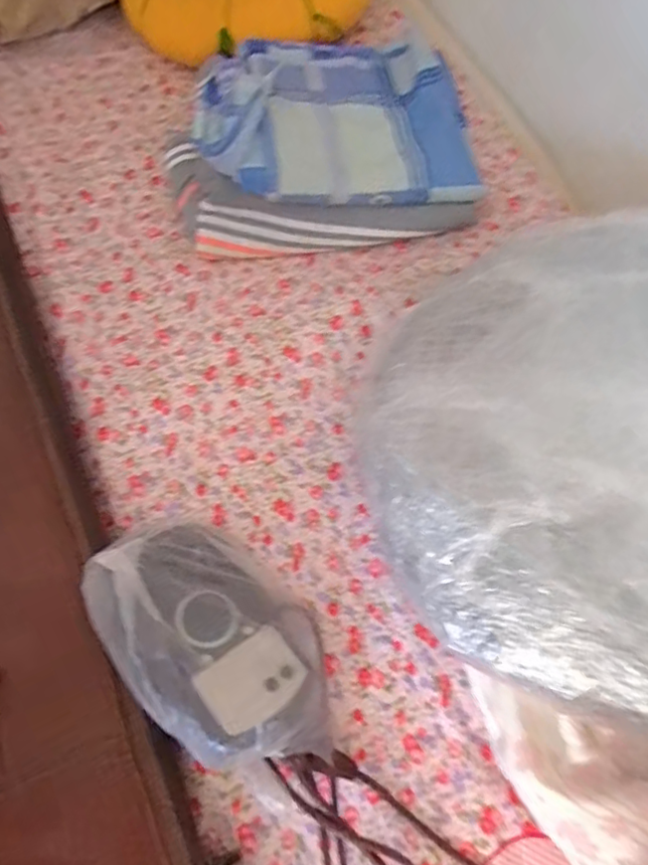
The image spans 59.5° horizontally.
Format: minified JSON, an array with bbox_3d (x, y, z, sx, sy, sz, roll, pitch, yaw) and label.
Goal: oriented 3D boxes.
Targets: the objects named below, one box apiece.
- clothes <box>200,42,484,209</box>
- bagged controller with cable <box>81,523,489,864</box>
[{"bbox_3d":[0.006,-0.376,0.649,0.309,0.071,0.264,-12,69,-3],"label":"clothes"},{"bbox_3d":[-0.010,0.272,0.426,0.209,0.089,0.482,-24,70,-10],"label":"bagged controller with cable"}]

